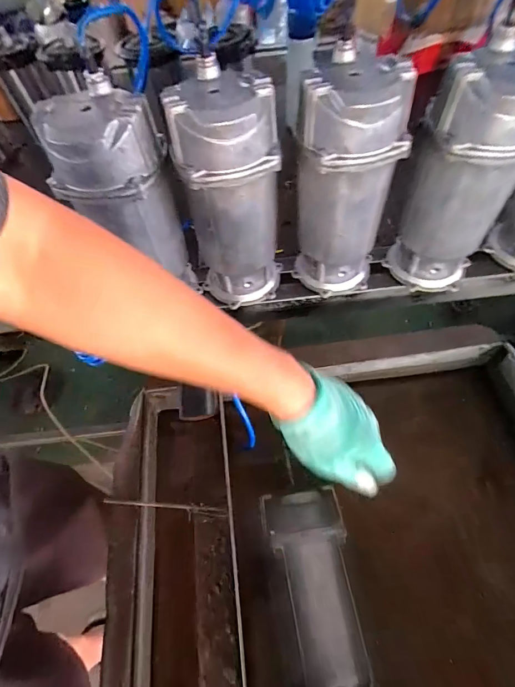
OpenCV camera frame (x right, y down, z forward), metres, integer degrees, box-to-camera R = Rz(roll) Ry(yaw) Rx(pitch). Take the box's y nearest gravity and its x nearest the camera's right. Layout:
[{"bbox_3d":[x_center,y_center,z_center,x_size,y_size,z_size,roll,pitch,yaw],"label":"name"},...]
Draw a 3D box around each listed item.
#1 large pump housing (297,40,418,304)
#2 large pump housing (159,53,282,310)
[{"bbox_3d":[0.117,-0.206,0.498,0.129,0.289,0.117,6,58,8],"label":"large pump housing"},{"bbox_3d":[-0.032,-0.189,0.499,0.123,0.289,0.109,1,57,5],"label":"large pump housing"}]

